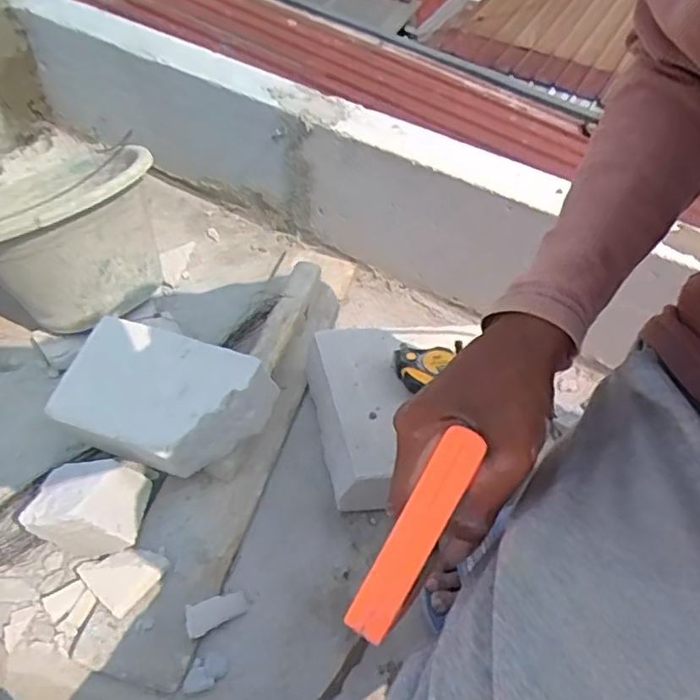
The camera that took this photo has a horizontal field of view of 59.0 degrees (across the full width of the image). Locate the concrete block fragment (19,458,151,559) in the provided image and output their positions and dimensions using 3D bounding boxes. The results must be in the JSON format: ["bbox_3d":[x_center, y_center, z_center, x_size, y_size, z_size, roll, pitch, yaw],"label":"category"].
[{"bbox_3d":[-0.254,0.154,0.602,0.099,0.090,0.071,6,48,2],"label":"concrete block fragment"}]

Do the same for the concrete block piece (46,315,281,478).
[{"bbox_3d":[-0.193,0.050,0.633,0.204,0.078,0.127,14,50,11],"label":"concrete block piece"}]

